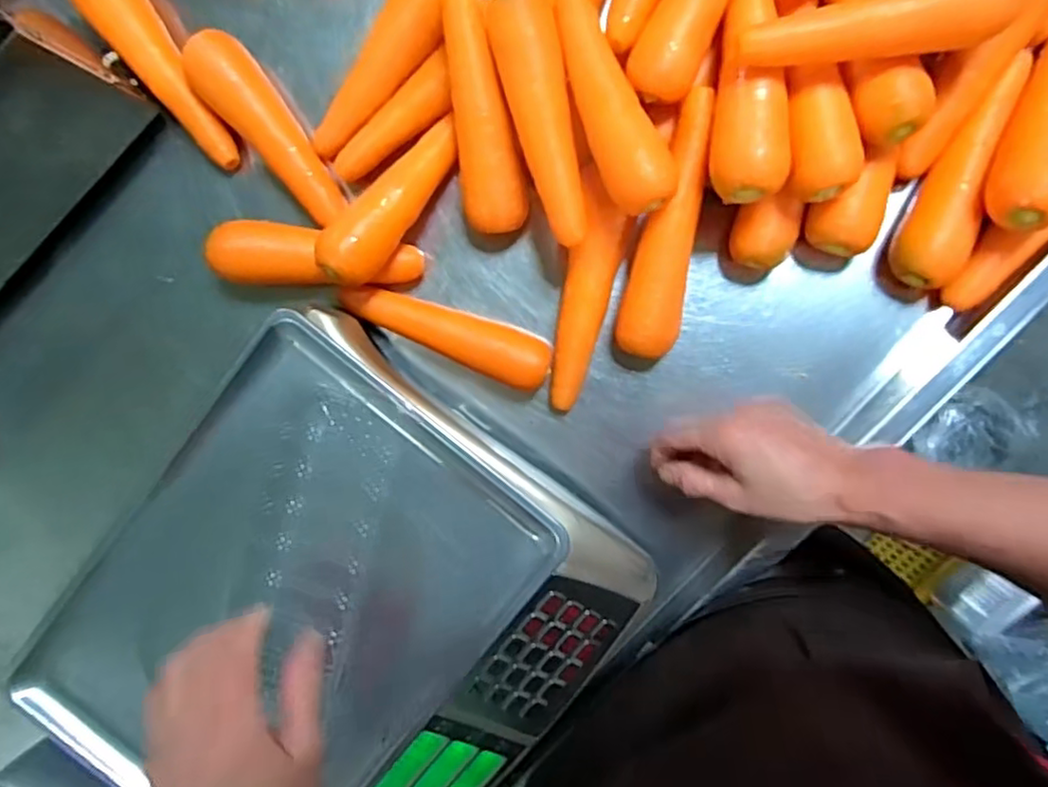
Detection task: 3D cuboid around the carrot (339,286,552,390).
[{"bbox_3d":[-0.060,-0.051,0.493,0.170,0.044,0.041,23,97,1],"label":"carrot"}]

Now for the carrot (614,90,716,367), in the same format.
[{"bbox_3d":[0.101,-0.116,0.465,0.043,0.063,0.176,9,96,3],"label":"carrot"}]

